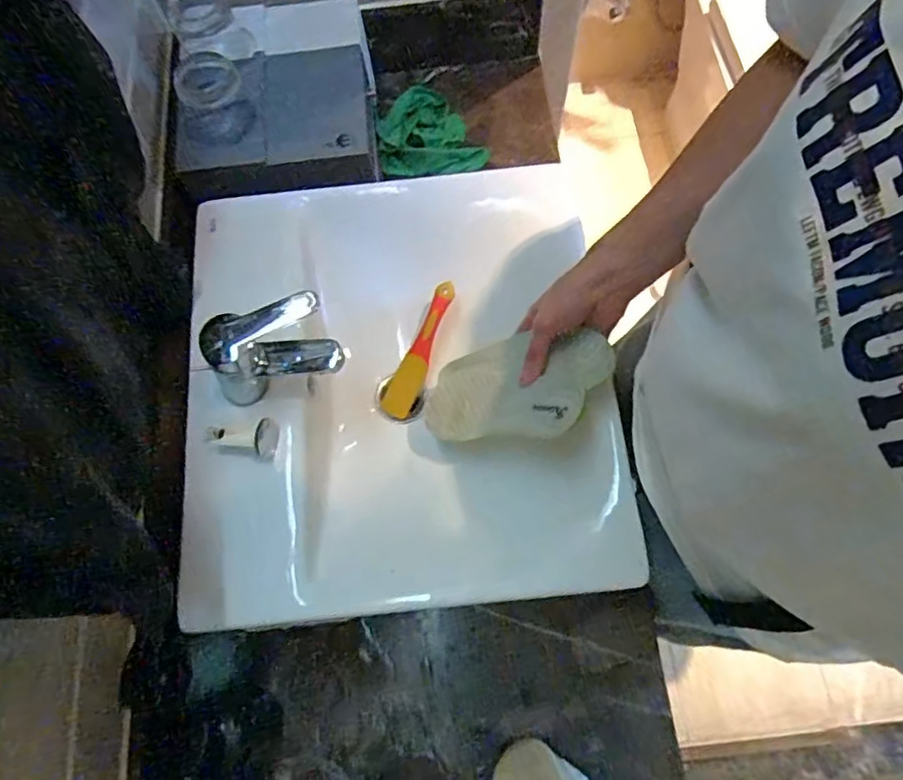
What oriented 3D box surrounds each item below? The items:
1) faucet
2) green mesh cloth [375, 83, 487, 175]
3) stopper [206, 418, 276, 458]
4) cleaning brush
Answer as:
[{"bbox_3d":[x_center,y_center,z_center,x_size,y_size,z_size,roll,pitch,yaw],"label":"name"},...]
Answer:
[{"bbox_3d":[-0.165,-0.031,0.556,0.121,0.121,0.053,-12,72,-2],"label":"faucet"},{"bbox_3d":[-0.029,-0.364,0.826,0.149,0.070,0.110,-10,72,-1],"label":"green mesh cloth"},{"bbox_3d":[-0.202,0.044,0.568,0.068,0.033,0.038,5,70,-20],"label":"stopper"},{"bbox_3d":[-0.037,-0.046,0.683,0.031,0.025,0.164,27,105,11],"label":"cleaning brush"}]

